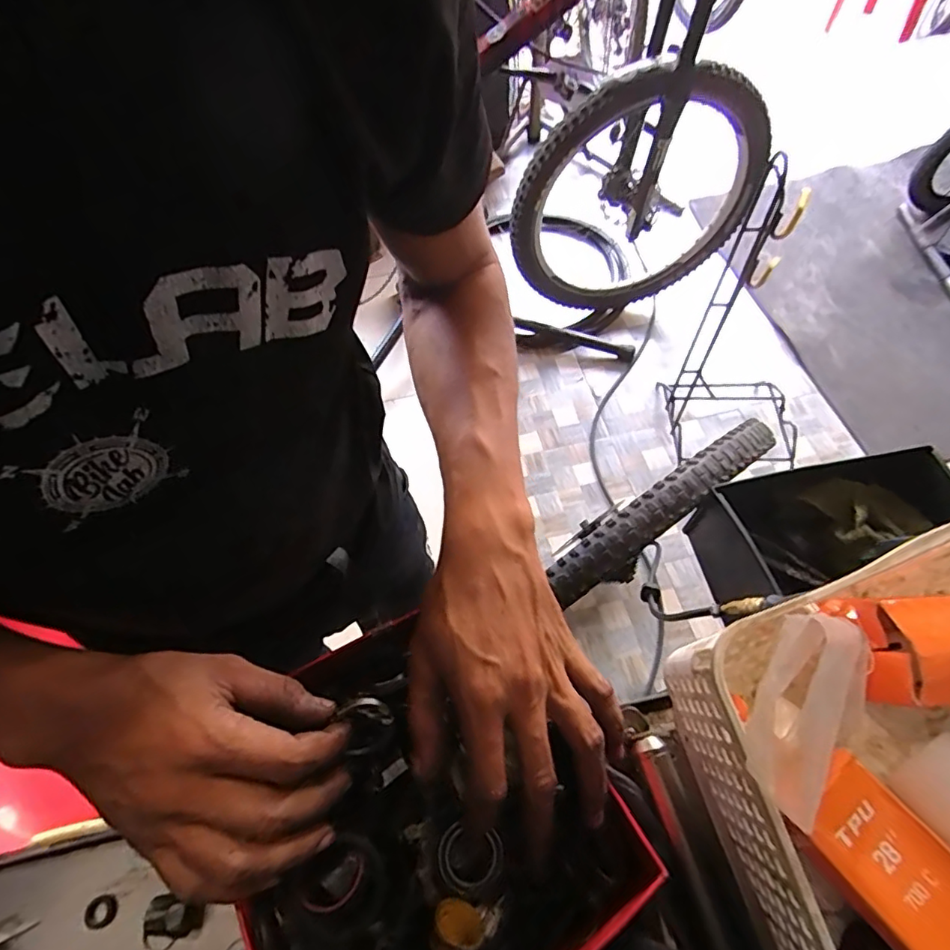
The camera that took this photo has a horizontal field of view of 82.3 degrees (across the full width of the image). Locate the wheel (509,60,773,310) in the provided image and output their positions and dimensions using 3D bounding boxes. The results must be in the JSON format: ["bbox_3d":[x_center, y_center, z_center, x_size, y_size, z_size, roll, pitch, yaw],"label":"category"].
[{"bbox_3d":[0.423,-0.732,1.473,0.660,0.676,0.152,8,61,-26],"label":"wheel"}]

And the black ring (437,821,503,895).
[{"bbox_3d":[-0.003,0.216,0.306,0.036,0.004,0.032,10,61,9],"label":"black ring"}]

